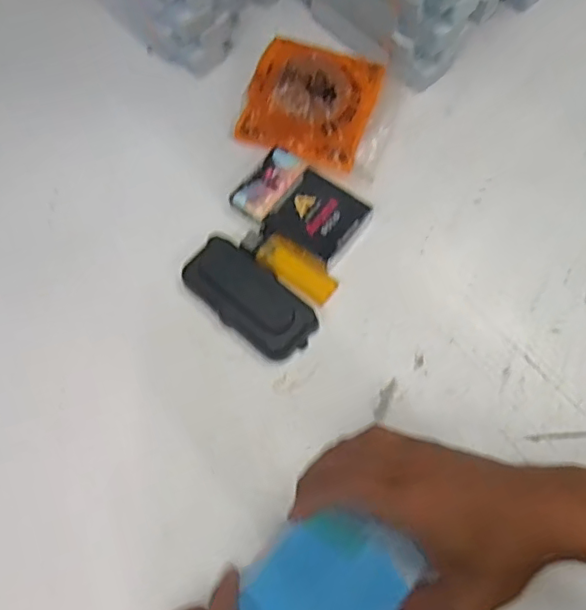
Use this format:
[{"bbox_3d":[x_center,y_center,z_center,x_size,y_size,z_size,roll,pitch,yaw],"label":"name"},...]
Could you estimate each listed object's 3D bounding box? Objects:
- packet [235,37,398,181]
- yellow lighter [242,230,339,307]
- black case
[{"bbox_3d":[0.020,-0.168,0.481,0.116,0.027,0.104,15,72,7],"label":"packet"},{"bbox_3d":[-0.003,-0.033,0.451,0.081,0.012,0.028,34,75,12],"label":"yellow lighter"},{"bbox_3d":[-0.032,-0.007,0.436,0.103,0.019,0.049,40,76,14],"label":"black case"}]

